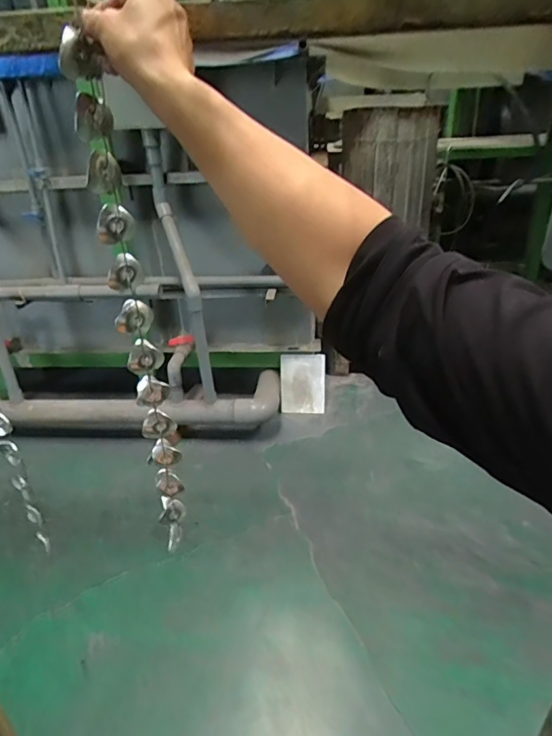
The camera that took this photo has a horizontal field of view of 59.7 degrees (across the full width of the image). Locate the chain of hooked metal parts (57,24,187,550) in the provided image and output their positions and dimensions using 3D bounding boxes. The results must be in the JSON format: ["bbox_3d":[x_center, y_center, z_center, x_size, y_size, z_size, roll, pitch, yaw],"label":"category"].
[{"bbox_3d":[-0.144,-0.018,0.522,0.035,0.561,0.027,-8,30,-8],"label":"chain of hooked metal parts"}]

